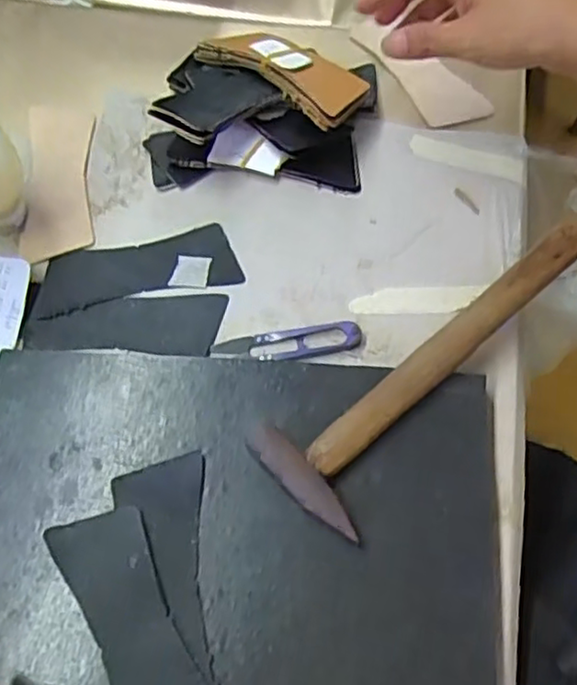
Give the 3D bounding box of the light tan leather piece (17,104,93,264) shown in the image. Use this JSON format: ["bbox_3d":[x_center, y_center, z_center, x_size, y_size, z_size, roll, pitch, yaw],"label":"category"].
[{"bbox_3d":[-0.172,-0.124,0.503,0.048,0.004,0.134,-6,66,-2],"label":"light tan leather piece"}]

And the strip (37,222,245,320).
[{"bbox_3d":[-0.105,-0.052,0.475,0.137,0.005,0.048,-11,66,-4],"label":"strip"}]

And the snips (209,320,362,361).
[{"bbox_3d":[-0.002,0.001,0.444,0.097,0.007,0.022,-8,66,-3],"label":"snips"}]

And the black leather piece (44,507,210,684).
[{"bbox_3d":[-0.081,0.156,0.356,0.051,0.007,0.139,-26,72,-7],"label":"black leather piece"}]

